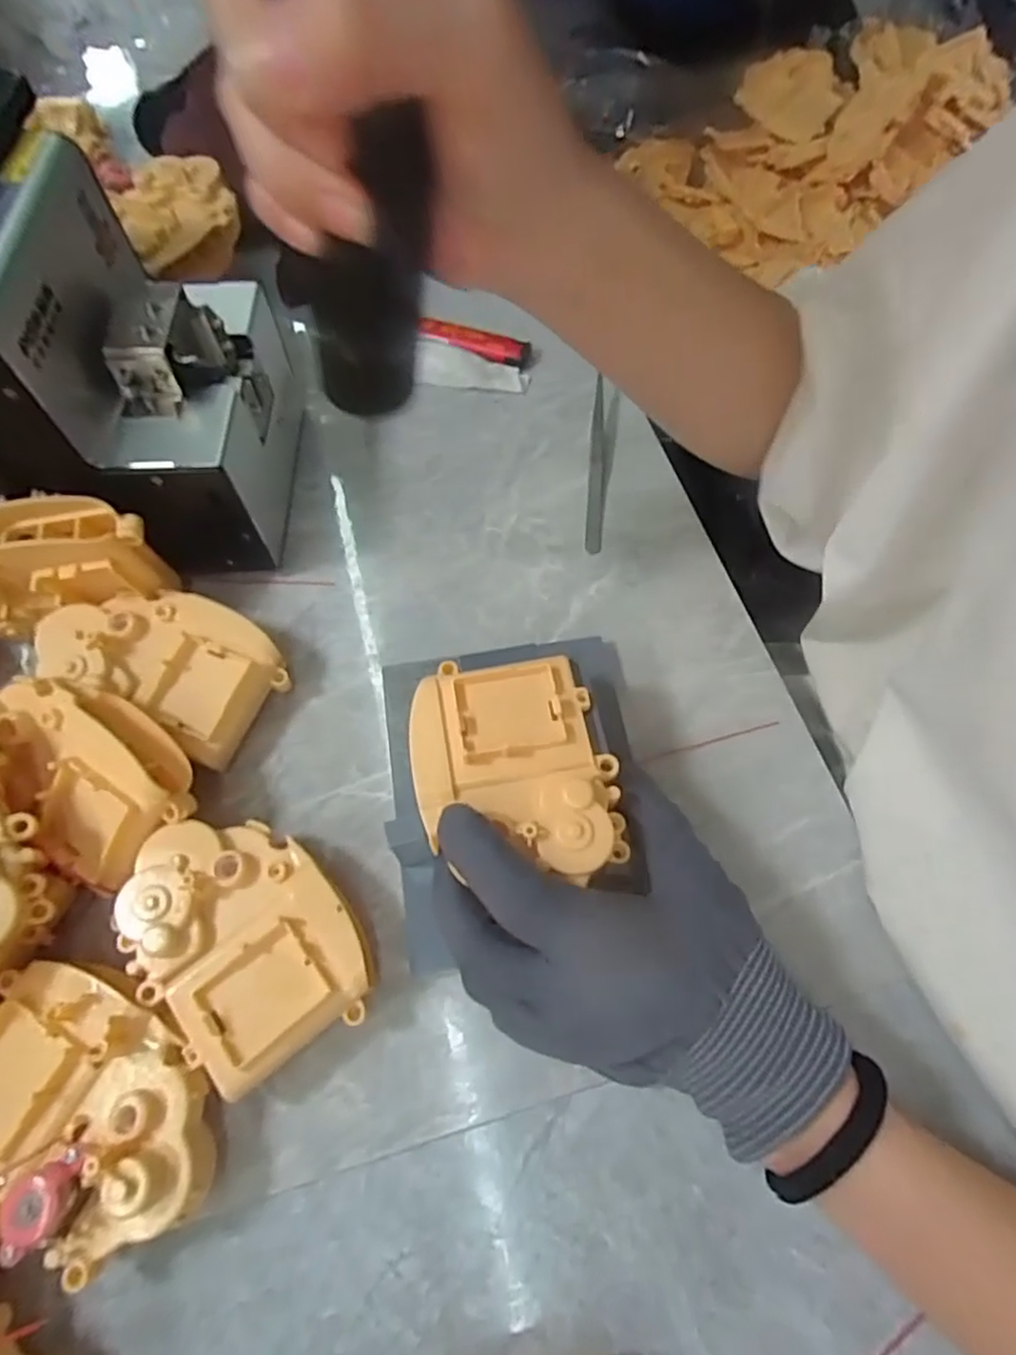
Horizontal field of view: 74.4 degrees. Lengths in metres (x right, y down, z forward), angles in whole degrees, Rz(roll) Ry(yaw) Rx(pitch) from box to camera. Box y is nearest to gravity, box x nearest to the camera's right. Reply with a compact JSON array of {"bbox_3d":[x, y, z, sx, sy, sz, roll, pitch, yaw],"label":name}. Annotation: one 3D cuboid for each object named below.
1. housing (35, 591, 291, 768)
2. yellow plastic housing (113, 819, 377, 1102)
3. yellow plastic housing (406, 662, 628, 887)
[{"bbox_3d":[-0.156,-0.006,0.314,0.096,0.042,0.063,24,67,12],"label":"housing"},{"bbox_3d":[-0.102,0.100,0.262,0.072,0.035,0.097,-36,69,-15],"label":"yellow plastic housing"},{"bbox_3d":[0.001,0.032,0.251,0.073,0.015,0.085,-10,65,-4],"label":"yellow plastic housing"}]

